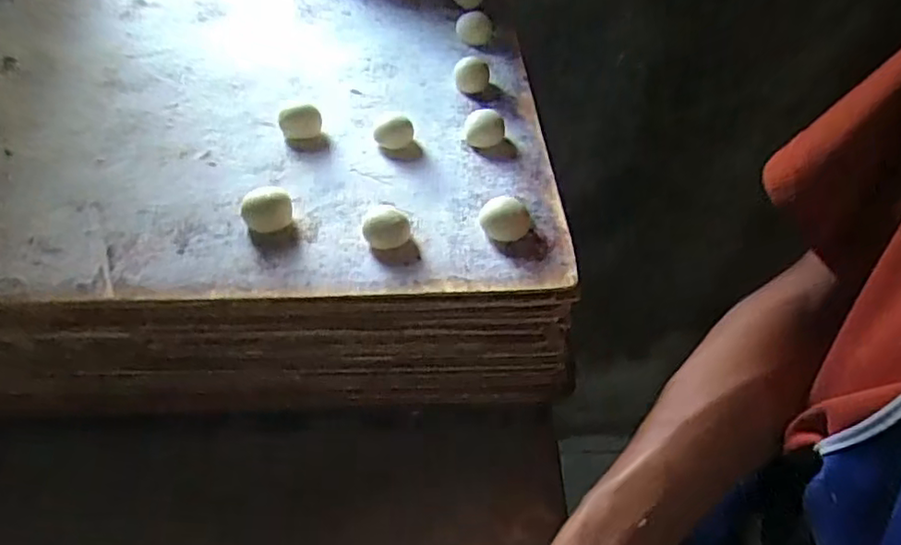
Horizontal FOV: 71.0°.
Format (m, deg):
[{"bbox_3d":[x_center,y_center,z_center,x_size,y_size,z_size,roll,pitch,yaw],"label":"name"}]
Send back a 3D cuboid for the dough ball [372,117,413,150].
[{"bbox_3d":[-0.045,-0.112,0.507,0.031,0.020,0.026,1,51,-5],"label":"dough ball"}]

